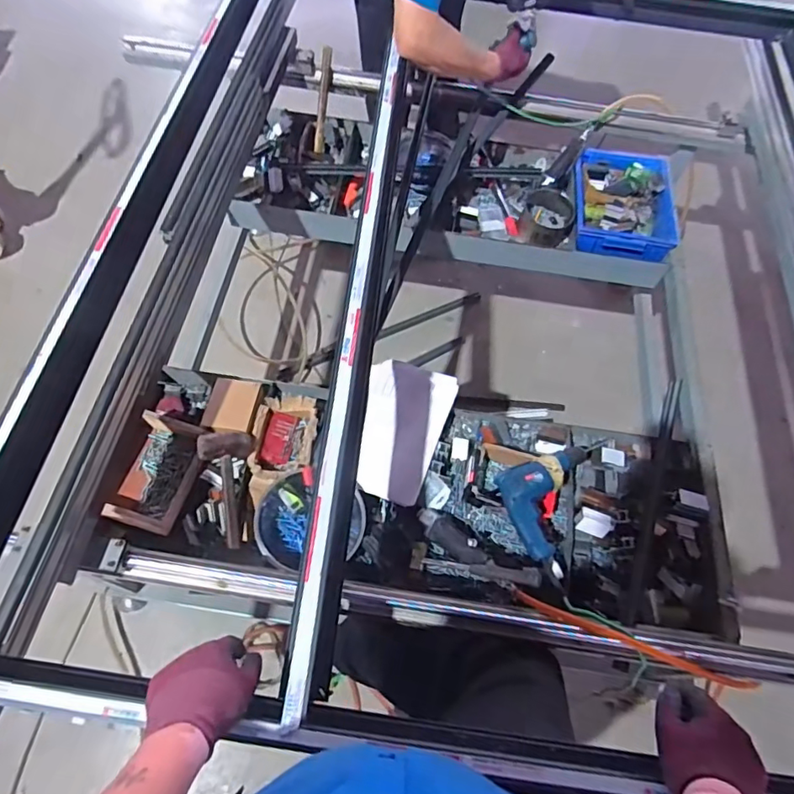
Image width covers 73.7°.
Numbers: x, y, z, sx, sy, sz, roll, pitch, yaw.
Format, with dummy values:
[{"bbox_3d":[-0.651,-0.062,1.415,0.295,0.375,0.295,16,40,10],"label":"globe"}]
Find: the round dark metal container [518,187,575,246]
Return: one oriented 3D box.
[{"bbox_3d":[0.441,-0.525,1.556,0.156,0.070,0.168,1,64,-2],"label":"round dark metal container"}]

